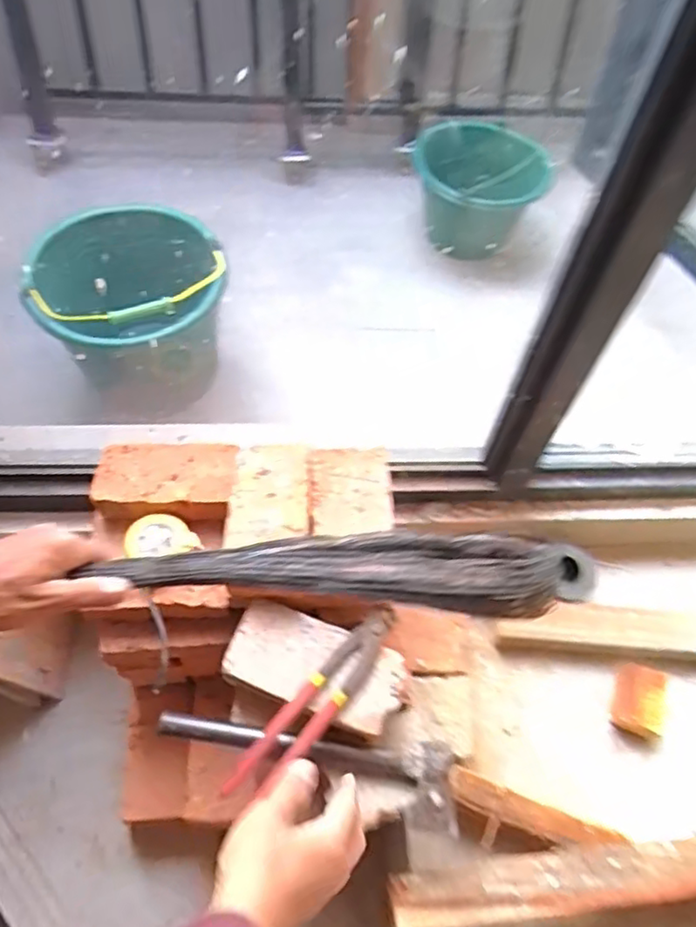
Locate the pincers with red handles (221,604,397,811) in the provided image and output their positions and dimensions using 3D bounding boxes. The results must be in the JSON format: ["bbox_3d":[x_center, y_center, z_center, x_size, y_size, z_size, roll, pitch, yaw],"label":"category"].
[{"bbox_3d":[-0.025,0.218,0.592,0.041,0.024,0.212,40,71,19],"label":"pincers with red handles"}]

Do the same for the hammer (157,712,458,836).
[{"bbox_3d":[-0.041,0.285,0.595,0.281,0.033,0.076,6,58,-1],"label":"hammer"}]

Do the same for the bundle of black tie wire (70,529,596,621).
[{"bbox_3d":[0.002,0.078,0.472,0.342,0.028,0.065,0,58,1],"label":"bundle of black tie wire"}]

